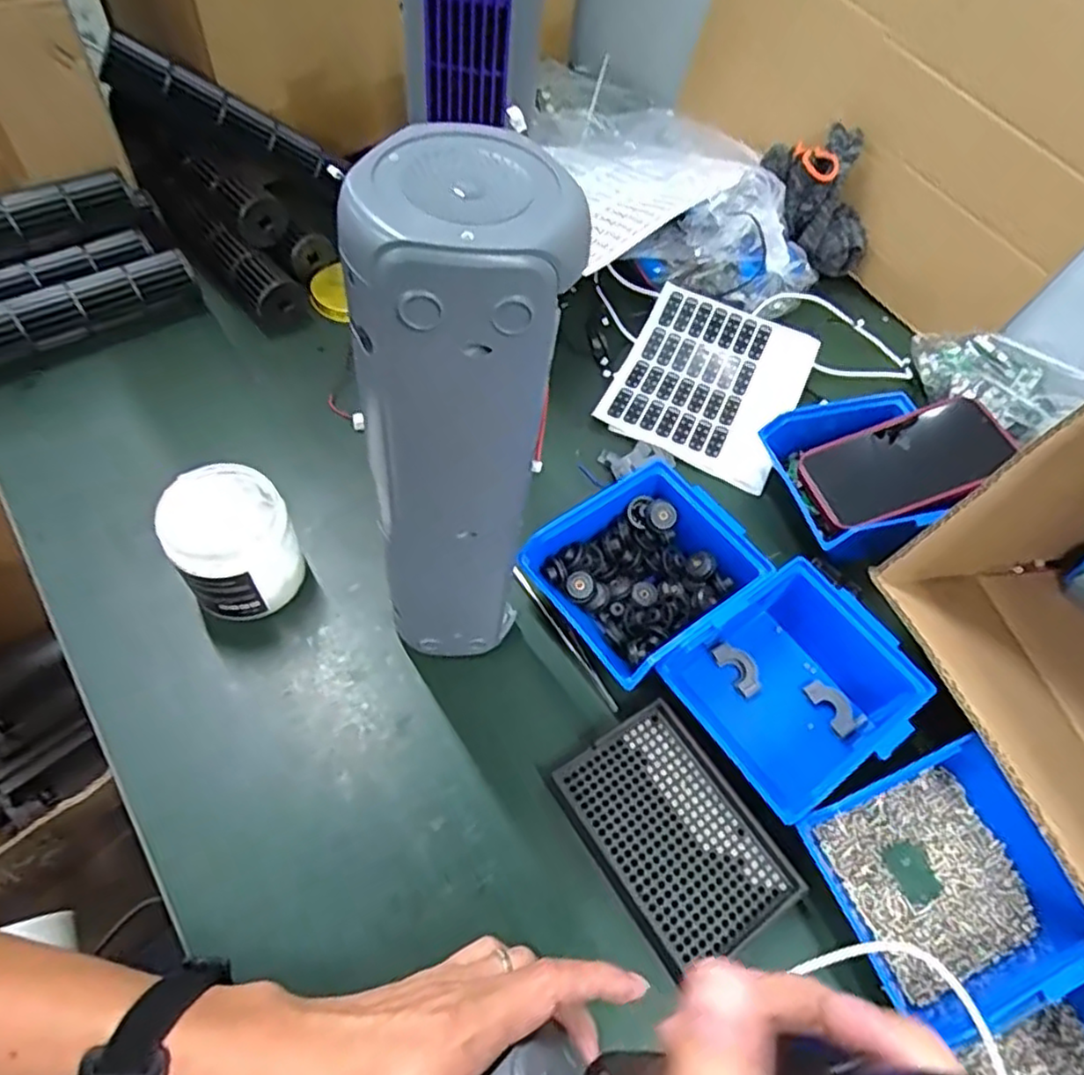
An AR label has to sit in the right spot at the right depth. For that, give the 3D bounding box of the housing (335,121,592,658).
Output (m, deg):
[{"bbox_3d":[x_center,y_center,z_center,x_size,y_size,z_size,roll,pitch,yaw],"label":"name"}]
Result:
[{"bbox_3d":[-0.043,-0.032,0.358,0.086,0.316,0.079,1,58,-7],"label":"housing"}]

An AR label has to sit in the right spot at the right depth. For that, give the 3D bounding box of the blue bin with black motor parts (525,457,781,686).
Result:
[{"bbox_3d":[0.072,0.024,0.478,0.142,0.061,0.115,-31,67,-24],"label":"blue bin with black motor parts"}]

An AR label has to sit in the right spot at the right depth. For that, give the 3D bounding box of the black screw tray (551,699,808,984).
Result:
[{"bbox_3d":[0.080,0.175,0.408,0.090,0.014,0.132,-27,65,-22],"label":"black screw tray"}]

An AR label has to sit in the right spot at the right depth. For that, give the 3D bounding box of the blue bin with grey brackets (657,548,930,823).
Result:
[{"bbox_3d":[0.161,0.096,0.445,0.141,0.067,0.122,-29,66,-24],"label":"blue bin with grey brackets"}]

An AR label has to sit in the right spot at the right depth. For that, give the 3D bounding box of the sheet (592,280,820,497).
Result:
[{"bbox_3d":[0.154,-0.143,0.622,0.158,0.023,0.188,25,58,8],"label":"sheet"}]

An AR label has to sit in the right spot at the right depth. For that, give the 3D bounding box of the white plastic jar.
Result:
[{"bbox_3d":[-0.200,0.006,0.450,0.070,0.088,0.075,3,58,-6],"label":"white plastic jar"}]

